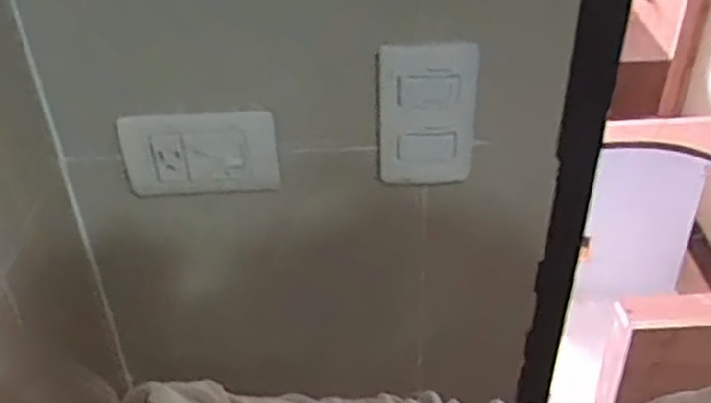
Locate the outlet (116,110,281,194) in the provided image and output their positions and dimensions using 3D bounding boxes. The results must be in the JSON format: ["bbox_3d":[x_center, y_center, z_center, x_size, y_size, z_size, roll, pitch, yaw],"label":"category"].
[{"bbox_3d":[-0.117,-0.036,0.567,0.117,0.075,0.012,0,37,1],"label":"outlet"}]

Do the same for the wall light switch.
[{"bbox_3d":[0.050,-0.062,0.542,0.069,0.126,0.011,2,45,6],"label":"wall light switch"}]

